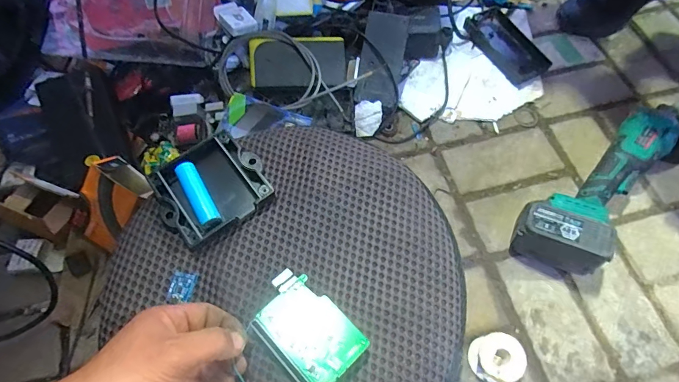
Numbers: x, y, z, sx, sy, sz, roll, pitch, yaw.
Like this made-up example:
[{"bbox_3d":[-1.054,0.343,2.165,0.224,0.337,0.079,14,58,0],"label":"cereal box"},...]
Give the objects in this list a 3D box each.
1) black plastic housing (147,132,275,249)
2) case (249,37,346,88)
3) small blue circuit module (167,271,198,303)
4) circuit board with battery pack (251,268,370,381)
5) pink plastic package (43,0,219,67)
[{"bbox_3d":[-0.124,-0.005,0.357,0.100,0.022,0.093,-35,68,-14],"label":"black plastic housing"},{"bbox_3d":[-0.070,-0.219,0.634,0.158,0.016,0.082,-3,87,-5],"label":"case"},{"bbox_3d":[-0.138,0.085,0.328,0.020,0.005,0.027,11,65,7],"label":"small blue circuit module"},{"bbox_3d":[-0.028,0.111,0.302,0.088,0.017,0.061,40,57,22],"label":"circuit board with battery pack"},{"bbox_3d":[-0.359,-0.346,0.652,0.286,0.059,0.273,-6,80,-7],"label":"pink plastic package"}]

